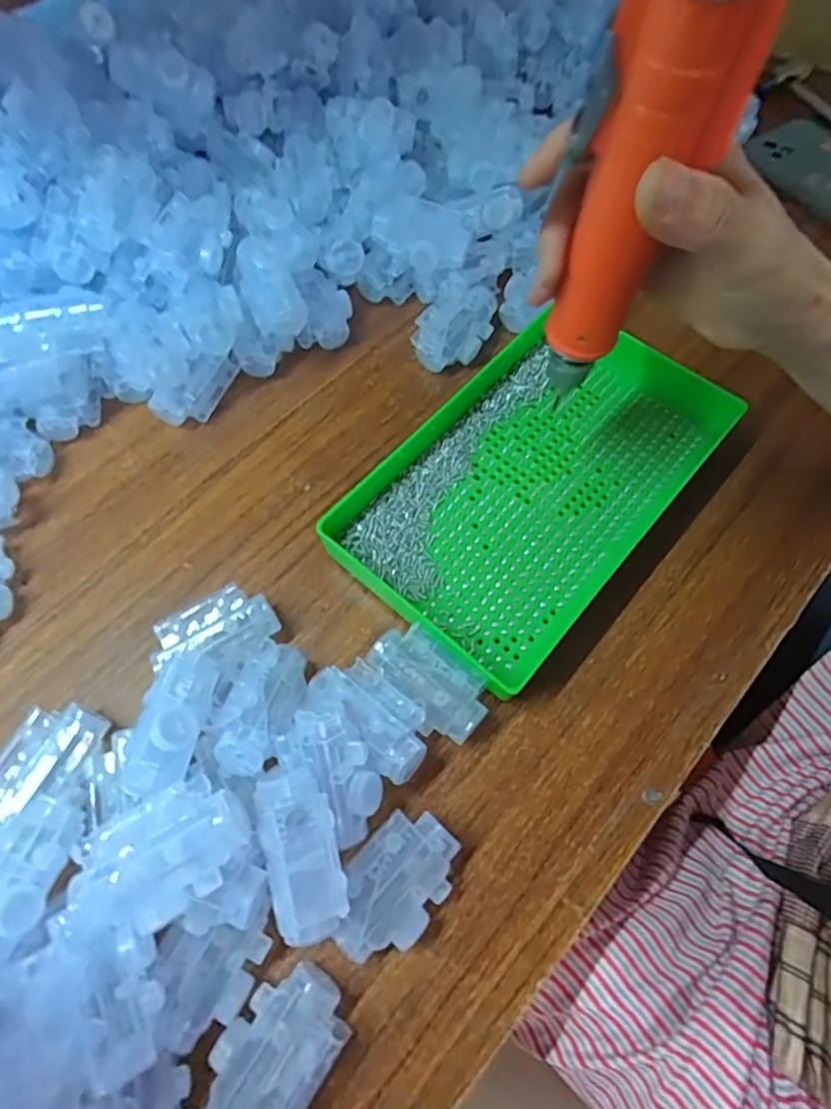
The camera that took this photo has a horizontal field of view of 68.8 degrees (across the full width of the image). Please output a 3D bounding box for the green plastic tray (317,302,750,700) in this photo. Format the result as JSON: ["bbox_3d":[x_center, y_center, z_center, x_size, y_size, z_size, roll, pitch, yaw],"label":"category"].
[{"bbox_3d":[0.071,-0.047,0.386,0.157,0.036,0.241,39,71,15],"label":"green plastic tray"}]

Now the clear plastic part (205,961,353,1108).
[{"bbox_3d":[-0.062,0.223,0.270,0.045,0.028,0.069,35,70,14],"label":"clear plastic part"}]

